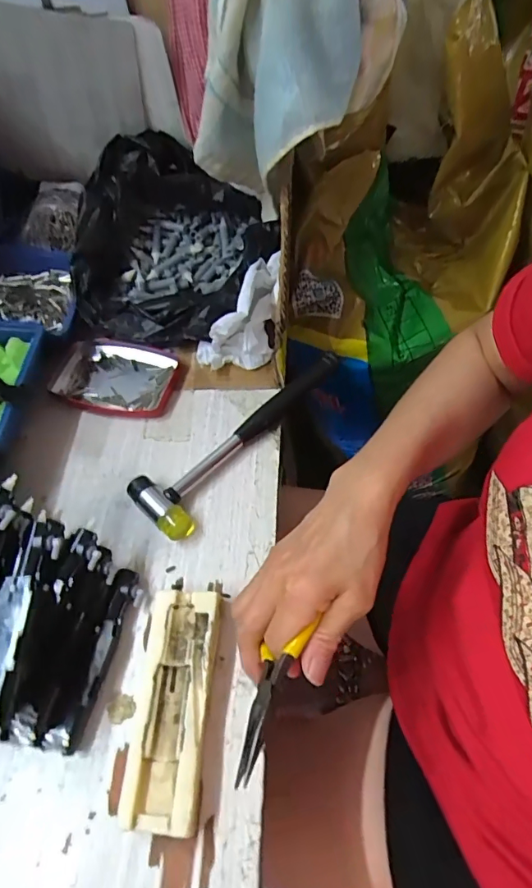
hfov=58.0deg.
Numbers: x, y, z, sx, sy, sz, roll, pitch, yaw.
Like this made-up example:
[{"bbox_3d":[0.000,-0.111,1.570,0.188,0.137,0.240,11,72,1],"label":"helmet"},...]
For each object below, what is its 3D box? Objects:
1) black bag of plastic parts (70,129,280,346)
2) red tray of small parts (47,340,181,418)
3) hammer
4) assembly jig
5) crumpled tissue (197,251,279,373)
[{"bbox_3d":[-0.087,-0.222,0.518,0.197,0.105,0.243,3,58,6],"label":"black bag of plastic parts"},{"bbox_3d":[-0.152,-0.067,0.481,0.125,0.013,0.085,15,59,13],"label":"red tray of small parts"},{"bbox_3d":[-0.017,-0.013,0.435,0.059,0.024,0.231,37,67,24],"label":"hammer"},{"bbox_3d":[-0.060,0.171,0.320,0.048,0.024,0.136,1,57,5],"label":"assembly jig"},{"bbox_3d":[-0.028,-0.130,0.480,0.076,0.070,0.106,5,58,7],"label":"crumpled tissue"}]

